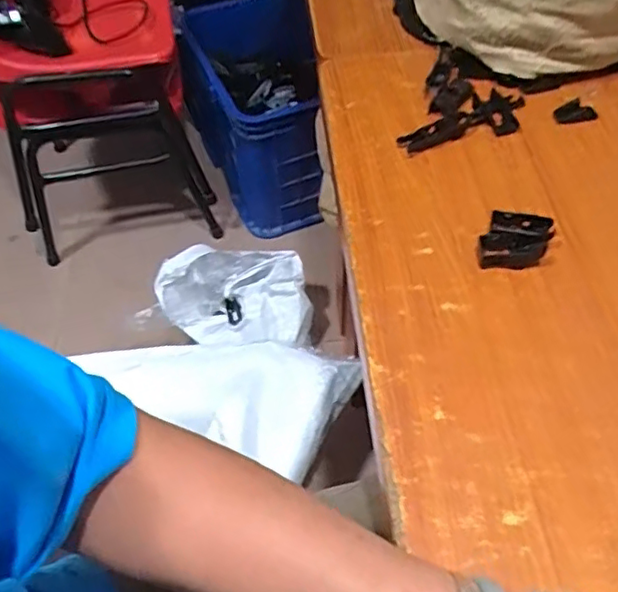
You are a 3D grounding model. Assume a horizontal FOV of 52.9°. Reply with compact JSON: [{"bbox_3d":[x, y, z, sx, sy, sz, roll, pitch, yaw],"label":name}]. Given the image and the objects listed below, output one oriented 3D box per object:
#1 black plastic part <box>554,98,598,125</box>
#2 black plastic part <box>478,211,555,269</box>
[{"bbox_3d":[0.254,-0.175,0.595,0.037,0.006,0.030,-22,55,-15],"label":"black plastic part"},{"bbox_3d":[0.165,-0.044,0.496,0.059,0.020,0.043,0,53,2],"label":"black plastic part"}]

